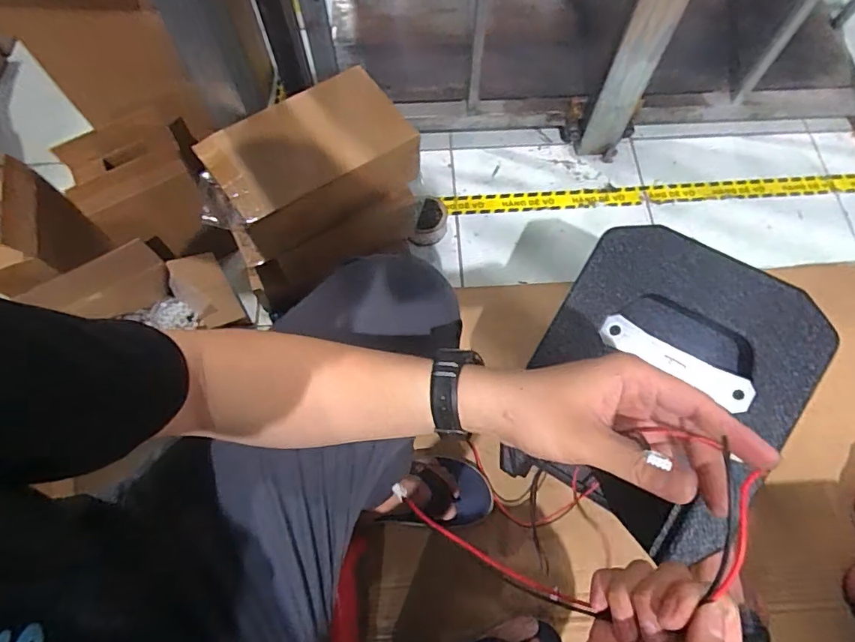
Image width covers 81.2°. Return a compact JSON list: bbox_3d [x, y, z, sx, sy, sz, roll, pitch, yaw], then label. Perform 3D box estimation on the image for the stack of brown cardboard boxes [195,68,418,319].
[{"bbox_3d":[-0.176,-0.222,0.801,0.317,0.180,0.190,-34,72,-12],"label":"stack of brown cardboard boxes"}]

